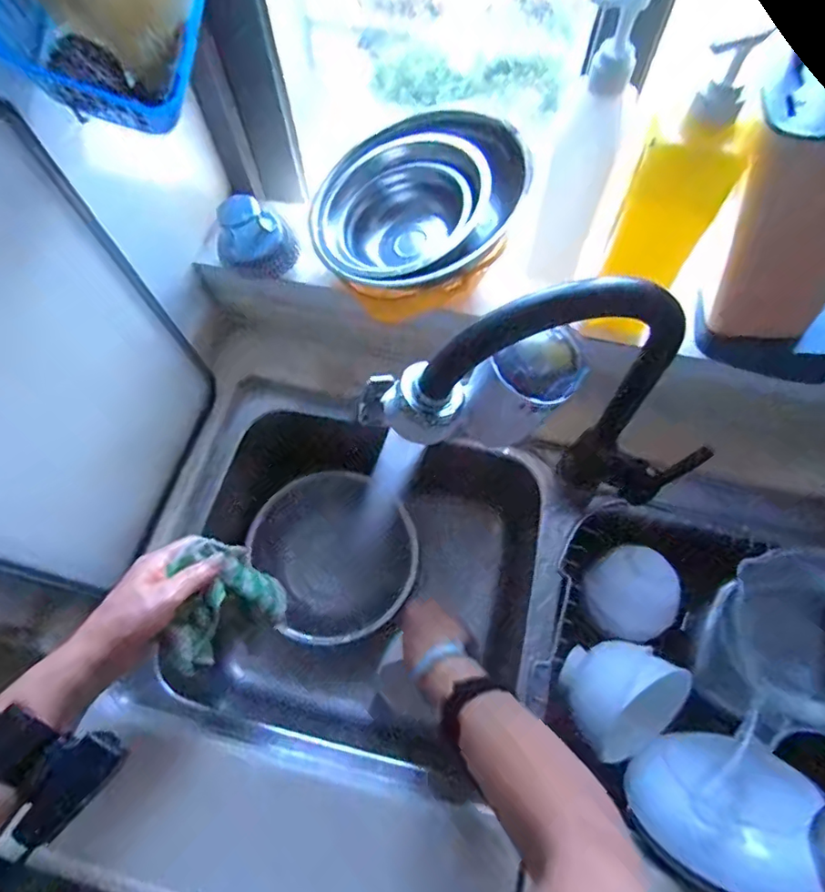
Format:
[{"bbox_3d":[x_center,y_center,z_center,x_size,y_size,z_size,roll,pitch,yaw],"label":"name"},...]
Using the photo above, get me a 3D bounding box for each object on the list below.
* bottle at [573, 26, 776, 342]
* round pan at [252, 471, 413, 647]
[{"bbox_3d":[0.214,-0.192,0.464,0.074,0.252,0.047,6,67,4],"label":"bottle"},{"bbox_3d":[-0.103,0.142,0.725,0.200,0.043,0.220,-1,66,1],"label":"round pan"}]

